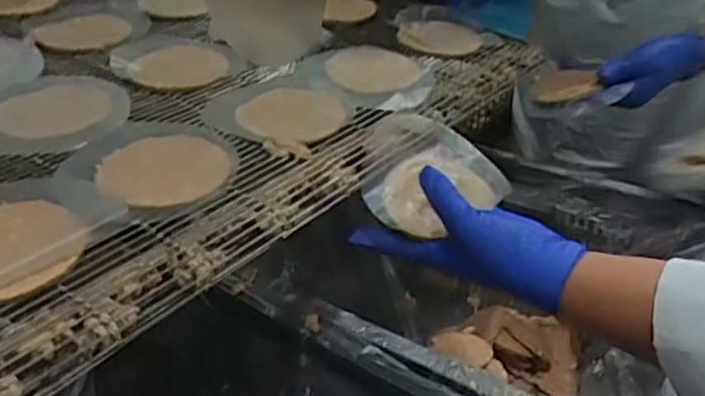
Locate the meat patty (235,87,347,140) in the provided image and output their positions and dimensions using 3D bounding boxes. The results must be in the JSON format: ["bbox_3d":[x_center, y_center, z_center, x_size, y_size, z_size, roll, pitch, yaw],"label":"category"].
[{"bbox_3d":[-0.047,-0.070,0.527,0.069,0.013,0.093,20,36,30],"label":"meat patty"}]

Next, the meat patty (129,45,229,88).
[{"bbox_3d":[-0.154,-0.119,0.588,0.082,0.013,0.080,-6,31,-11],"label":"meat patty"}]

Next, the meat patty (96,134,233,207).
[{"bbox_3d":[-0.127,-0.021,0.449,0.084,0.016,0.076,-9,32,-15],"label":"meat patty"}]

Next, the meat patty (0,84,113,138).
[{"bbox_3d":[-0.236,-0.070,0.522,0.084,0.012,0.068,-17,35,-27],"label":"meat patty"}]

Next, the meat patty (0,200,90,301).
[{"bbox_3d":[-0.196,0.029,0.372,0.085,0.012,0.074,-21,36,-31],"label":"meat patty"}]

